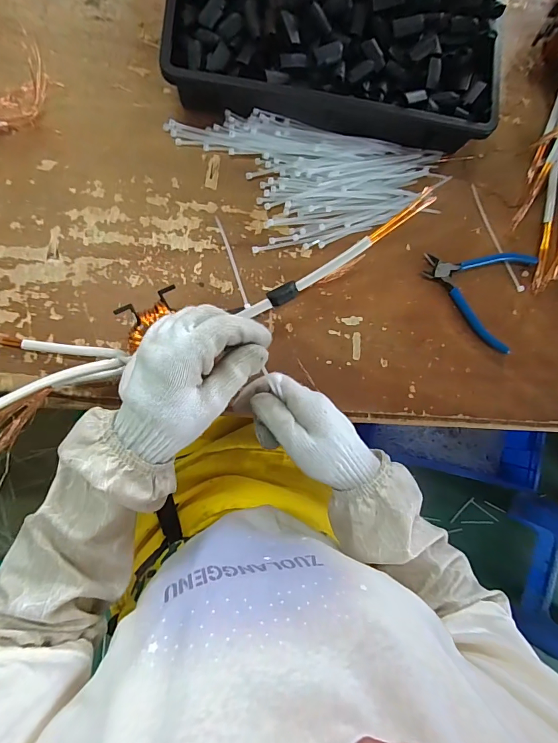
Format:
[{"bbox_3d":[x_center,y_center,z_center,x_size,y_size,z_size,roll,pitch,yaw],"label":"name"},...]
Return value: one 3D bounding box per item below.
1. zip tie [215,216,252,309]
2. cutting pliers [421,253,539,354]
[{"bbox_3d":[-0.053,-0.124,0.435,0.006,0.011,0.111,-19,87,-8],"label":"zip tie"},{"bbox_3d":[0.238,-0.106,0.467,0.130,0.013,0.123,23,83,-4],"label":"cutting pliers"}]

